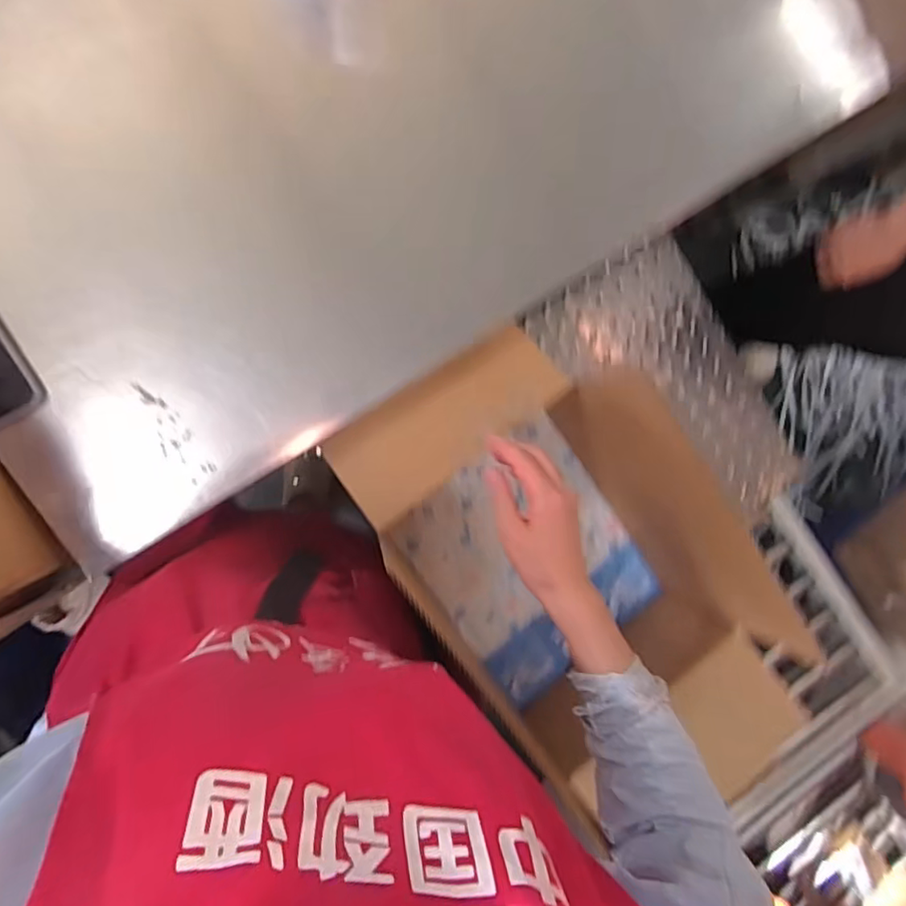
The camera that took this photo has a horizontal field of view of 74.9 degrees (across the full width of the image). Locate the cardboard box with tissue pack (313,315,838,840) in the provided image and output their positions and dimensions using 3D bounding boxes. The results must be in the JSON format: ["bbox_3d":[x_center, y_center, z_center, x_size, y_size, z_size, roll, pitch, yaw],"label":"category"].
[{"bbox_3d":[0.116,0.101,0.695,0.330,0.256,0.467,-33,97,-7],"label":"cardboard box with tissue pack"}]

